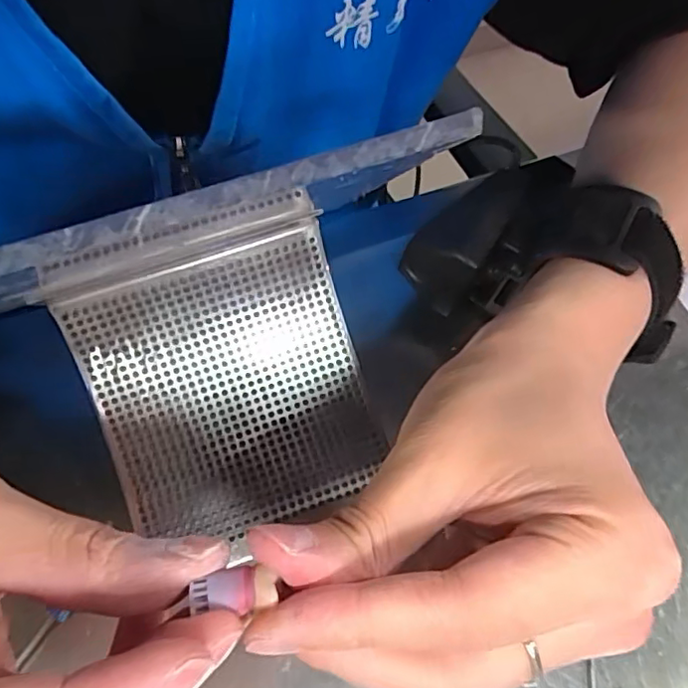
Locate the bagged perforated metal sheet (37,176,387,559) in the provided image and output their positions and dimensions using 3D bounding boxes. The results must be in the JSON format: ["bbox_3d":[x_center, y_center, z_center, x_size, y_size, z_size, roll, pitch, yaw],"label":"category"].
[{"bbox_3d":[-0.044,0.012,0.220,0.095,0.013,0.114,-19,98,-9],"label":"bagged perforated metal sheet"}]

